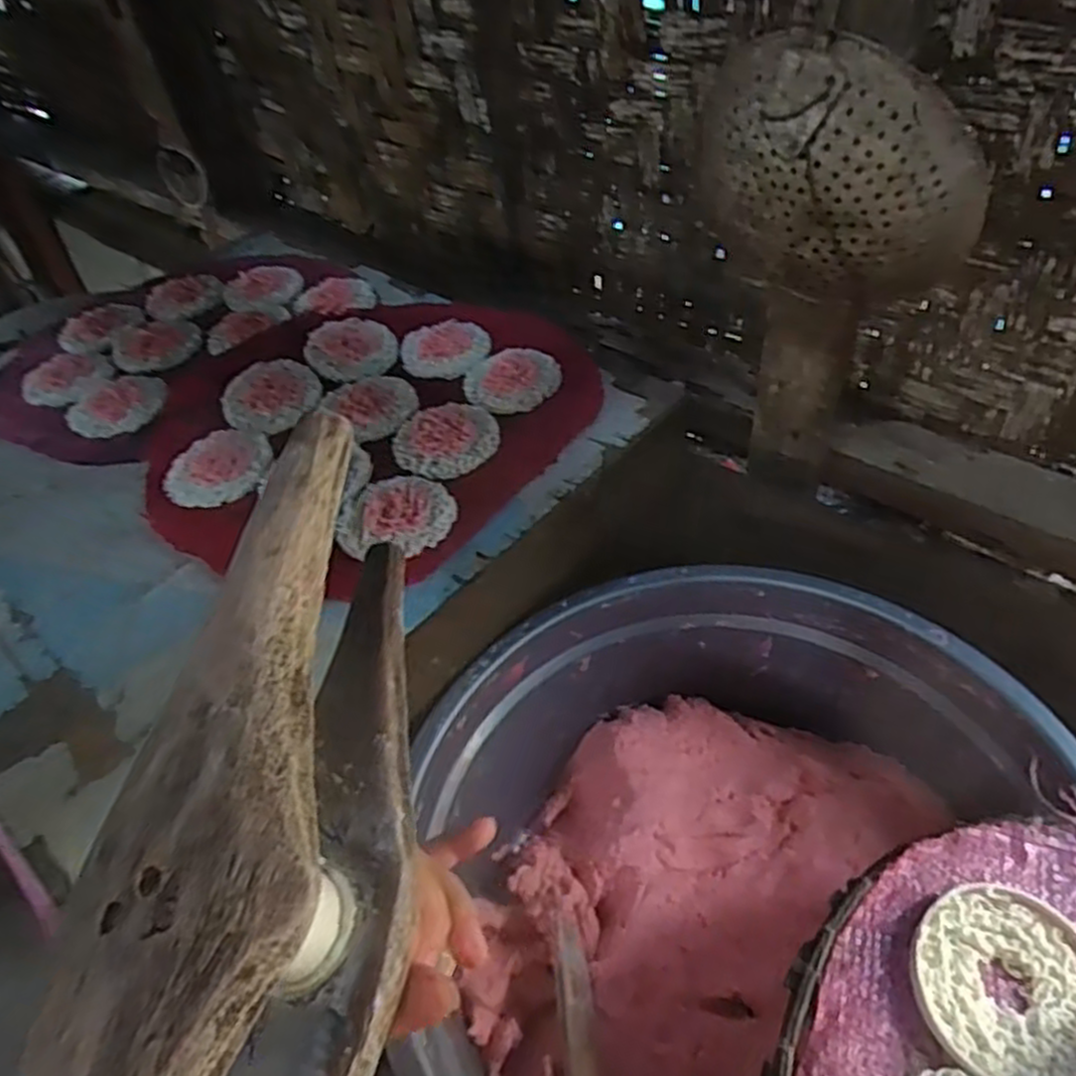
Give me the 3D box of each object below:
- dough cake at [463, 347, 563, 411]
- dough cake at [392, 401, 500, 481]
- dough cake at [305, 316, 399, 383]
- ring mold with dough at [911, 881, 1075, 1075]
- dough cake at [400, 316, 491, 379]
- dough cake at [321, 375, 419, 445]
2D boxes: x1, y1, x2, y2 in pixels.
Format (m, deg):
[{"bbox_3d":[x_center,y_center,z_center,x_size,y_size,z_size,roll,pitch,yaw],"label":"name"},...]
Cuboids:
[{"bbox_3d":[-0.022,-0.133,0.645,0.075,0.005,0.077,-4,46,4],"label":"dough cake"},{"bbox_3d":[-0.071,-0.078,0.599,0.075,0.007,0.082,-4,46,4],"label":"dough cake"},{"bbox_3d":[-0.167,-0.172,0.695,0.076,0.014,0.084,-25,48,-16],"label":"dough cake"},{"bbox_3d":[0.221,0.209,0.366,0.081,0.008,0.086,-4,46,4],"label":"ring mold with dough"},{"bbox_3d":[-0.081,-0.169,0.687,0.080,0.006,0.080,-4,46,4],"label":"dough cake"},{"bbox_3d":[-0.135,-0.112,0.641,0.069,0.006,0.087,-33,51,-23],"label":"dough cake"}]

